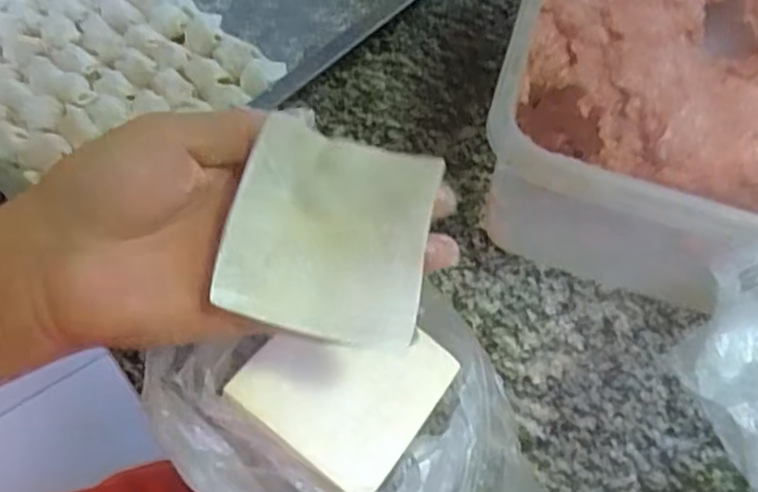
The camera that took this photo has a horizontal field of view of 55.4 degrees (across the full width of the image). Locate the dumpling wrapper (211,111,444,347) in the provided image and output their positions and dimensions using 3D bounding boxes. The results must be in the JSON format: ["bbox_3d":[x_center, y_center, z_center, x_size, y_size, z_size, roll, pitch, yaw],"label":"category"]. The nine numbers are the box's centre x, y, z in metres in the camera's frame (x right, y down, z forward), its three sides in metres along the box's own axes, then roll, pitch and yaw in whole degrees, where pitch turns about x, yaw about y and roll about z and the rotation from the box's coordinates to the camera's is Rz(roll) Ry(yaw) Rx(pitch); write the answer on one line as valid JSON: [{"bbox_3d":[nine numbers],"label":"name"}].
[{"bbox_3d":[-0.018,-0.007,0.269,0.068,0.012,0.073,12,76,-4],"label":"dumpling wrapper"}]

